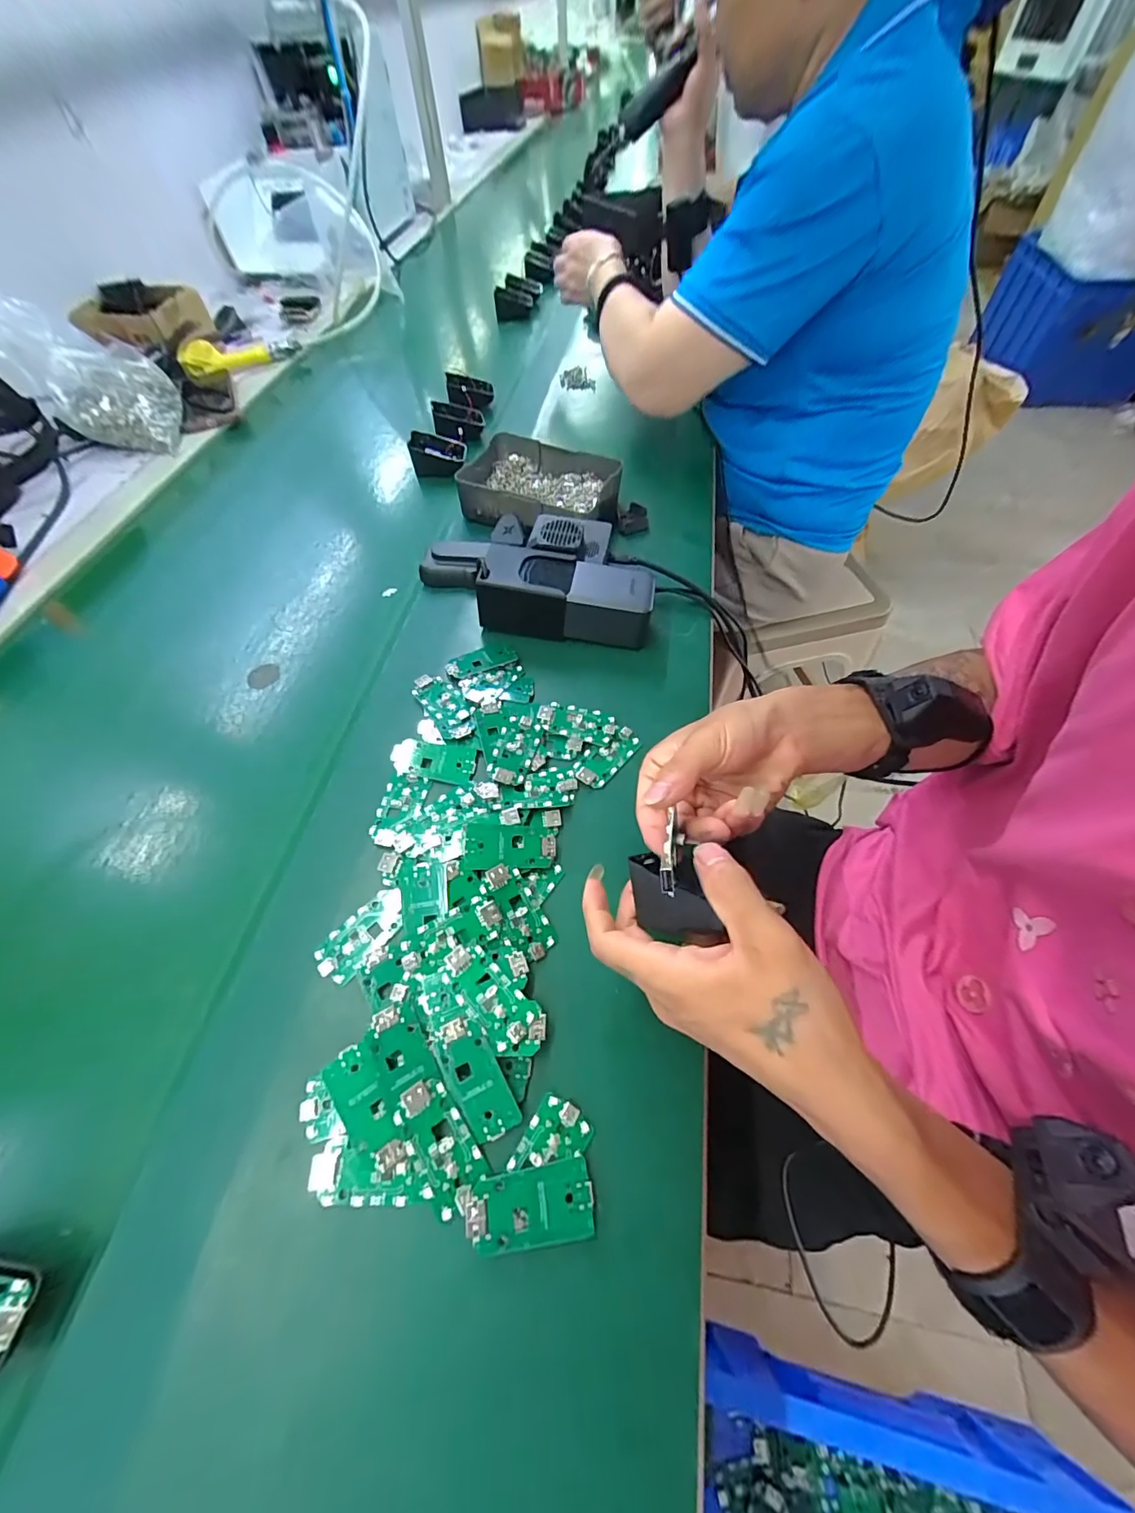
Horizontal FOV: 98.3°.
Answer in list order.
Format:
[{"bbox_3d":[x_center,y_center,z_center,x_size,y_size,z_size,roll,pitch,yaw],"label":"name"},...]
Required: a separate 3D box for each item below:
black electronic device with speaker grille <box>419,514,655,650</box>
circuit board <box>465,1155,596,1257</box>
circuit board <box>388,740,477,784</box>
[{"bbox_3d":[-0.029,-0.188,0.480,0.232,0.059,0.151,9,59,8],"label":"black electronic device with speaker grille"},{"bbox_3d":[-0.019,0.231,0.251,0.062,0.010,0.032,-9,58,-3],"label":"circuit board"},{"bbox_3d":[-0.106,0.003,0.388,0.064,0.011,0.031,6,59,6],"label":"circuit board"}]

